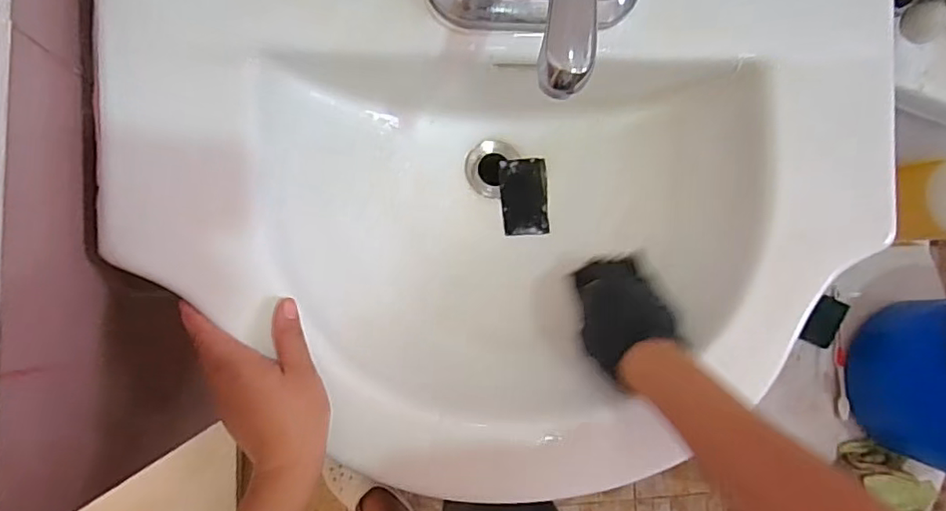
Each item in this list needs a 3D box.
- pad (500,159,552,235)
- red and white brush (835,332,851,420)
[{"bbox_3d":[0.054,-0.061,0.611,0.047,0.018,0.080,-2,86,-8],"label":"pad"},{"bbox_3d":[0.508,0.166,0.811,0.012,0.009,0.116,-1,86,-8],"label":"red and white brush"}]

